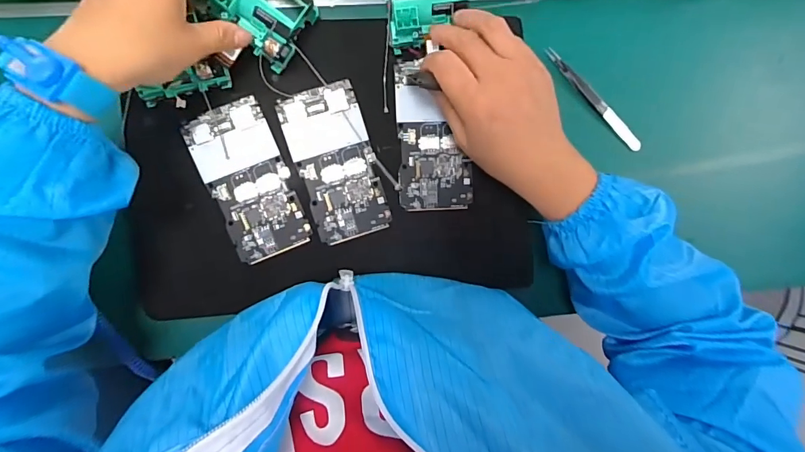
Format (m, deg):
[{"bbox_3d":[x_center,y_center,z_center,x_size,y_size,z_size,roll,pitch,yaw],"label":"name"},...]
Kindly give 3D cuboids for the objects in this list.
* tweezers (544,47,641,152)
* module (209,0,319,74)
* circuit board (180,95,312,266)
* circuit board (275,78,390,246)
[{"bbox_3d":[0.177,-0.117,0.410,0.011,0.007,0.124,-44,98,-1],"label":"tweezers"},{"bbox_3d":[-0.111,-0.166,0.348,0.068,0.042,0.066,36,90,-8],"label":"module"},{"bbox_3d":[-0.129,-0.036,0.376,0.066,0.004,0.128,-23,97,-3],"label":"circuit board"},{"bbox_3d":[-0.057,-0.053,0.381,0.065,0.004,0.129,-18,96,-4],"label":"circuit board"}]

